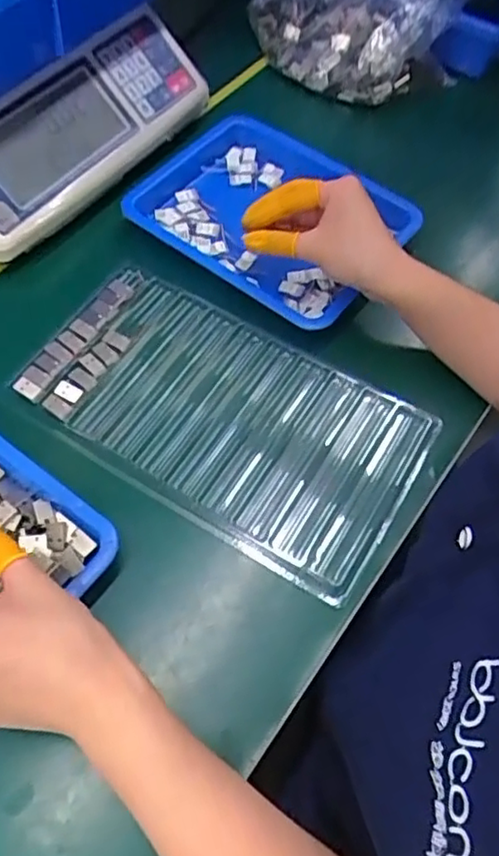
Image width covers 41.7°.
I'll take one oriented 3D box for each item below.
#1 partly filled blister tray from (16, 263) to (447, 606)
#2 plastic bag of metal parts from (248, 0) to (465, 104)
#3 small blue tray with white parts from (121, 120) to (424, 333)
[{"bbox_3d":[-0.020,-0.010,0.487,0.284,0.013,0.157,28,63,12],"label":"partly filled blister tray"},{"bbox_3d":[0.108,-0.396,0.644,0.197,0.091,0.125,-1,61,-4],"label":"plastic bag of metal parts"},{"bbox_3d":[0.025,-0.191,0.578,0.213,0.025,0.180,34,64,15],"label":"small blue tray with white parts"}]

